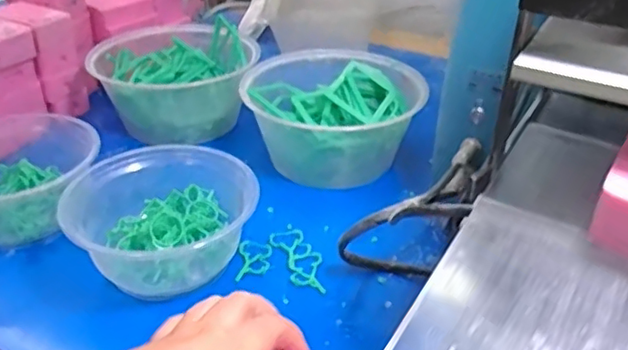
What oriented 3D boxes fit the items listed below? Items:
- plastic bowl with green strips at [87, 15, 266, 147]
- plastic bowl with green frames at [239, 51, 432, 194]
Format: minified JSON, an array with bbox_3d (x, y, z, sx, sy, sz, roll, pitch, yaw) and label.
[{"bbox_3d":[-0.144,-0.107,0.642,0.155,0.078,0.168,0,33,0],"label":"plastic bowl with green strips"},{"bbox_3d":[0.020,-0.059,0.580,0.157,0.094,0.139,4,33,6],"label":"plastic bowl with green frames"}]

